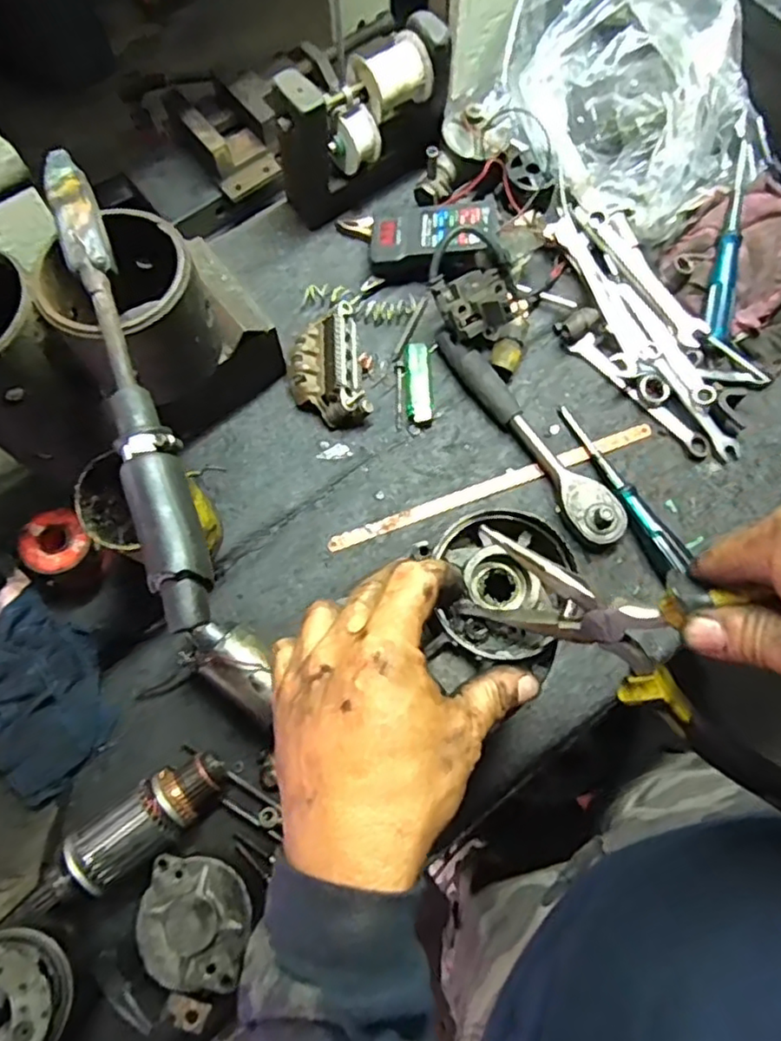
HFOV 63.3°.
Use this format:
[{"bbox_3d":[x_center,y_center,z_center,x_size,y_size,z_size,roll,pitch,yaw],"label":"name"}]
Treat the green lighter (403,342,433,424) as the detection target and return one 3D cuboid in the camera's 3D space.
[{"bbox_3d":[0.025,-0.126,0.585,0.024,0.013,0.078,-3,72,-1],"label":"green lighter"}]

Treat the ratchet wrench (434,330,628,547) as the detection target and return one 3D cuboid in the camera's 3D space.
[{"bbox_3d":[0.125,-0.080,0.564,0.041,0.029,0.237,-32,74,-10],"label":"ratchet wrench"}]

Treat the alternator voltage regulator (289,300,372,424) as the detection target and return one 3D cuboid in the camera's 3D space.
[{"bbox_3d":[-0.059,-0.140,0.577,0.068,0.036,0.113,-10,72,-3],"label":"alternator voltage regulator"}]

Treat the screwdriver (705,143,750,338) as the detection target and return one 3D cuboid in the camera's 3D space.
[{"bbox_3d":[0.309,-0.255,0.578,0.018,0.014,0.184,10,87,4],"label":"screwdriver"}]

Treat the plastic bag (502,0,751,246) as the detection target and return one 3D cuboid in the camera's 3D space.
[{"bbox_3d":[0.222,-0.406,0.596,0.232,0.134,0.188,27,74,9],"label":"plastic bag"}]

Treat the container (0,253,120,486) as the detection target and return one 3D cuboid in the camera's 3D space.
[{"bbox_3d":[-0.238,-0.095,0.401,0.096,0.119,0.083,42,77,13],"label":"container"}]

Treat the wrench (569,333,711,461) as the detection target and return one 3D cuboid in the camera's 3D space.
[{"bbox_3d":[0.232,-0.116,0.583,0.022,0.015,0.157,-39,76,-12],"label":"wrench"}]

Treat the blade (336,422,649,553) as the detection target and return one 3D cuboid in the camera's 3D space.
[{"bbox_3d":[0.091,-0.031,0.564,0.303,0.009,0.014,-20,78,-6],"label":"blade"}]

